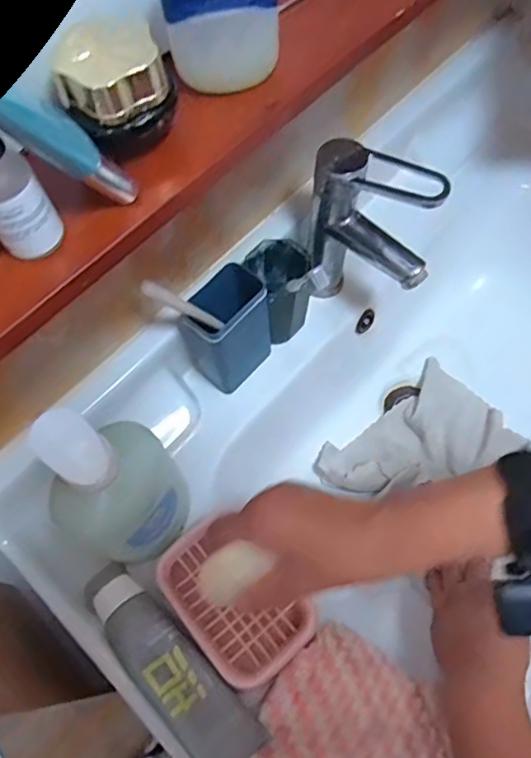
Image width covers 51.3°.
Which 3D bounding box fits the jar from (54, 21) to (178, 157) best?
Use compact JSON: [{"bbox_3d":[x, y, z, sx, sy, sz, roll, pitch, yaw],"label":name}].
[{"bbox_3d":[-0.073,-0.145,0.269,0.051,0.041,0.048,-2,63,3],"label":"jar"}]

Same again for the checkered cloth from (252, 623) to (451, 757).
[{"bbox_3d":[0.054,0.243,0.410,0.142,0.014,0.102,-6,51,-14],"label":"checkered cloth"}]

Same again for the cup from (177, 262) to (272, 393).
[{"bbox_3d":[-0.032,-0.041,0.500,0.049,0.101,0.075,38,72,20],"label":"cup"}]

